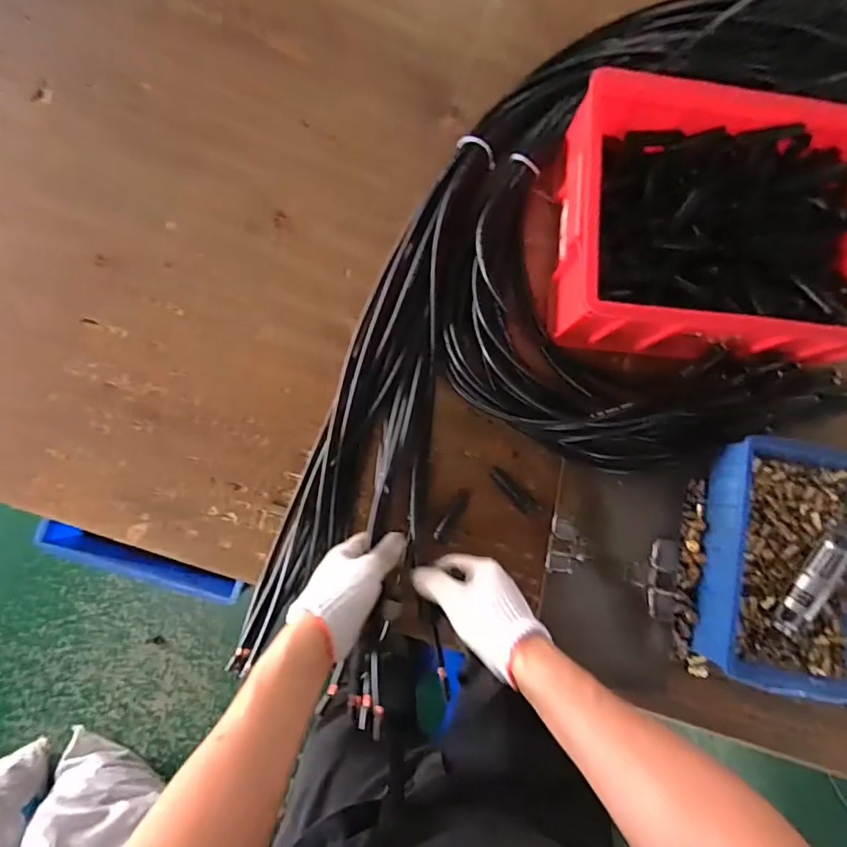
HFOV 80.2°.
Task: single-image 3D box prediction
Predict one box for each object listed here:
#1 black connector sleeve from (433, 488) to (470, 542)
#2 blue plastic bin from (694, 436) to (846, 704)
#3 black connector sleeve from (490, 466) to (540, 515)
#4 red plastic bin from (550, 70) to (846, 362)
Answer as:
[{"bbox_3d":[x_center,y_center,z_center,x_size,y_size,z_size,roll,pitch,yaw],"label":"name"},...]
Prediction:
[{"bbox_3d":[0.039,0.119,0.650,0.023,0.024,0.075,32,81,-1],"label":"black connector sleeve"},{"bbox_3d":[0.469,0.173,0.640,0.199,0.079,0.299,11,82,-4],"label":"blue plastic bin"},{"bbox_3d":[0.119,0.089,0.666,0.022,0.011,0.078,-43,88,-9],"label":"black connector sleeve"},{"bbox_3d":[0.378,-0.255,0.654,0.409,0.125,0.307,4,82,-5],"label":"red plastic bin"}]

